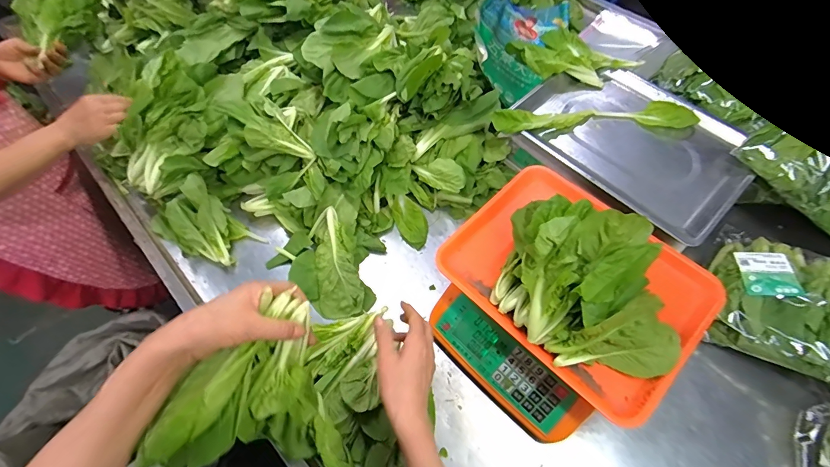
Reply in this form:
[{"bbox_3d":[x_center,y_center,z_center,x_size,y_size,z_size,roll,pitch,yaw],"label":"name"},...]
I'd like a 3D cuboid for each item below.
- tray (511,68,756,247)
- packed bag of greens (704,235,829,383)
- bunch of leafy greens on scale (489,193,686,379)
[{"bbox_3d":[0.342,-0.152,0.631,0.232,0.029,0.331,-40,66,-16],"label":"tray"},{"bbox_3d":[0.581,0.125,0.508,0.351,0.068,0.191,27,67,17],"label":"packed bag of greens"},{"bbox_3d":[0.204,0.056,0.448,0.205,0.096,0.159,15,64,12],"label":"bunch of leafy greens on scale"}]

